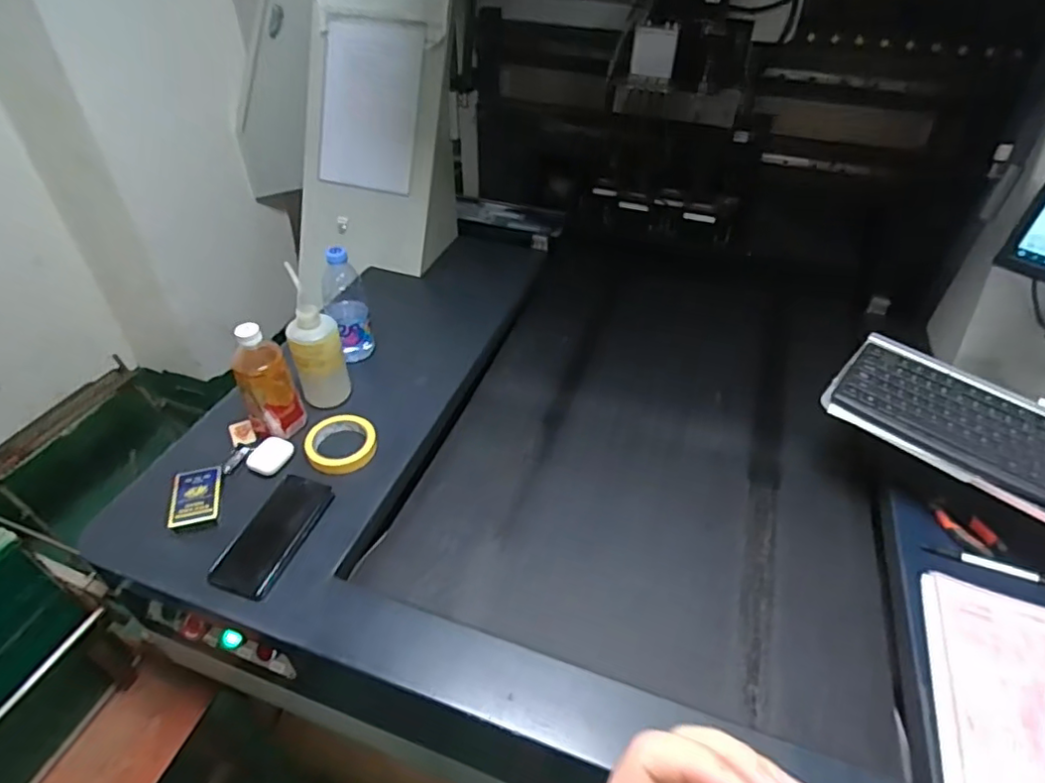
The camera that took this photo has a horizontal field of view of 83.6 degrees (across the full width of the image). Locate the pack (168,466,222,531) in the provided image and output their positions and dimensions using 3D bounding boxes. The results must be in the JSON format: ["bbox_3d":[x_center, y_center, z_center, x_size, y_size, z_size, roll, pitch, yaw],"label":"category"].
[{"bbox_3d":[-0.423,0.137,0.761,0.057,0.019,0.079,-8,44,-11],"label":"pack"}]

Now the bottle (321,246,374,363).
[{"bbox_3d":[-0.287,-0.136,0.957,0.071,0.203,0.060,-33,53,-32],"label":"bottle"}]

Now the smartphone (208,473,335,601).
[{"bbox_3d":[-0.314,0.177,0.742,0.080,0.018,0.171,14,44,12],"label":"smartphone"}]

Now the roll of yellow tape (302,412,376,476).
[{"bbox_3d":[-0.264,0.074,0.851,0.096,0.024,0.100,1,43,-1],"label":"roll of yellow tape"}]

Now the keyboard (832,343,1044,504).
[{"bbox_3d":[0.630,0.075,0.723,0.440,0.031,0.129,30,50,27],"label":"keyboard"}]

